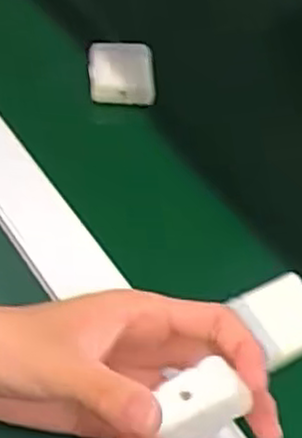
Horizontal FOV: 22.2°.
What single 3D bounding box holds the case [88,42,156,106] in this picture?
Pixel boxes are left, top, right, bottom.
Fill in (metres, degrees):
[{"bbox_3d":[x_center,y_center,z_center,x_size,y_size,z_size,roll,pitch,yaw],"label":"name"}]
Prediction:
[{"bbox_3d":[-0.022,-0.109,0.565,0.047,0.022,0.052,-2,50,-7],"label":"case"}]

